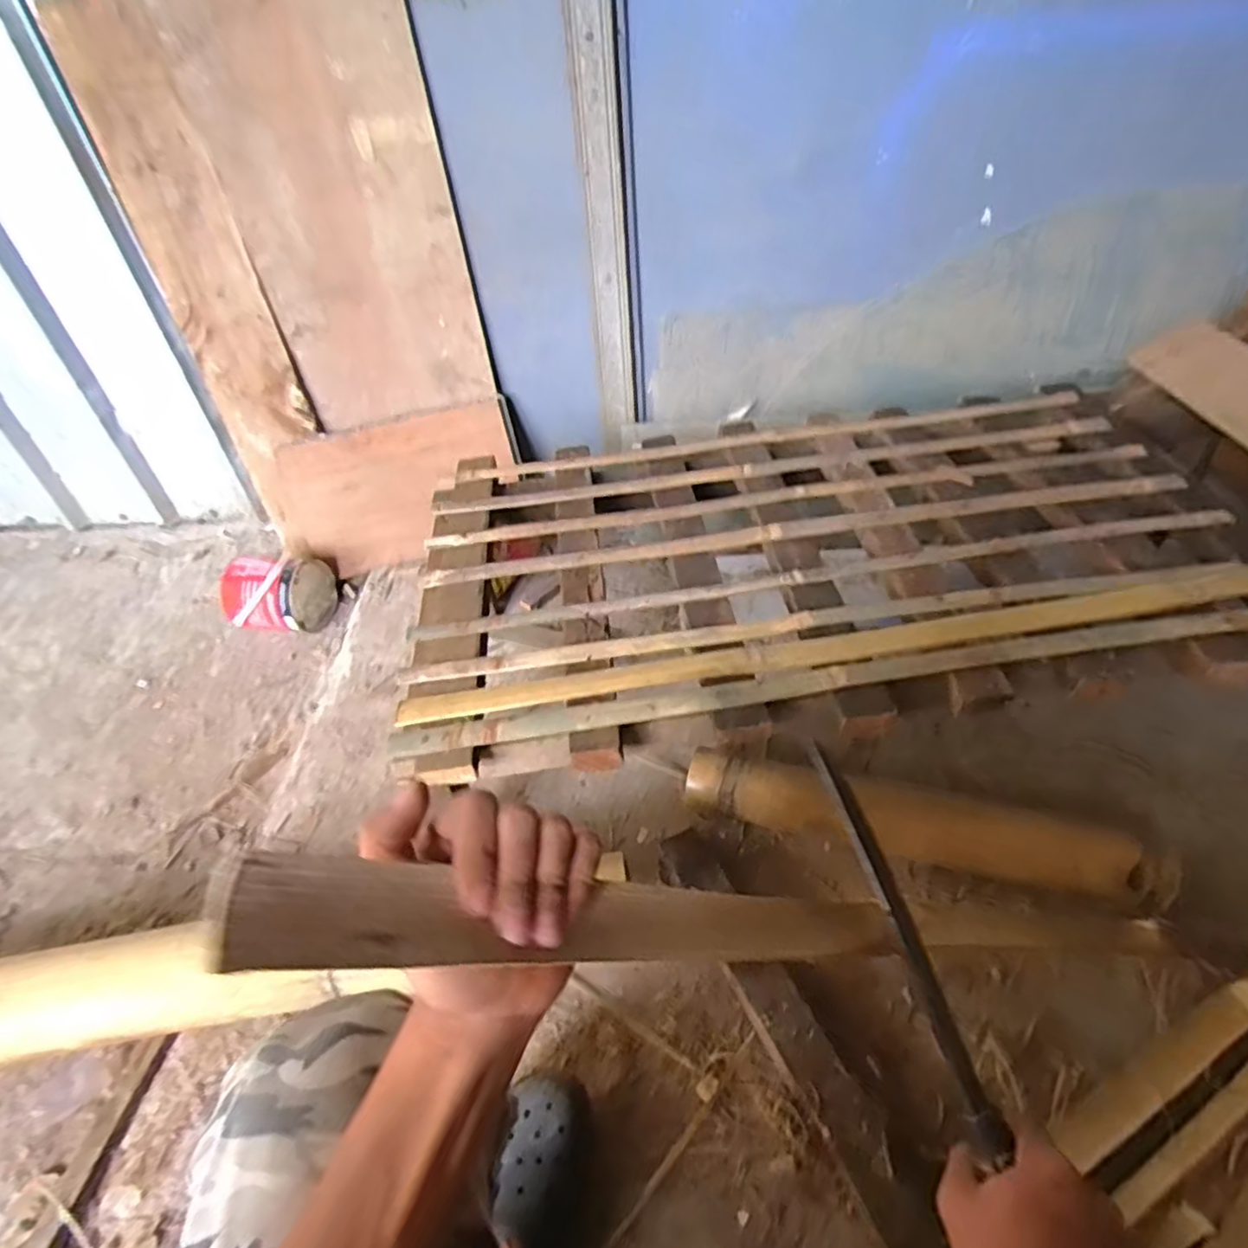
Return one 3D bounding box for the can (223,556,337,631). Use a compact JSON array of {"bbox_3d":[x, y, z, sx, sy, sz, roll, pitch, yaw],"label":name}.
[{"bbox_3d":[-0.740,-0.068,1.431,0.168,0.161,0.173,7,45,12],"label":"can"}]

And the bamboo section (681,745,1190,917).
[{"bbox_3d":[0.377,0.268,0.901,0.578,0.093,0.111,8,45,13],"label":"bamboo section"}]

